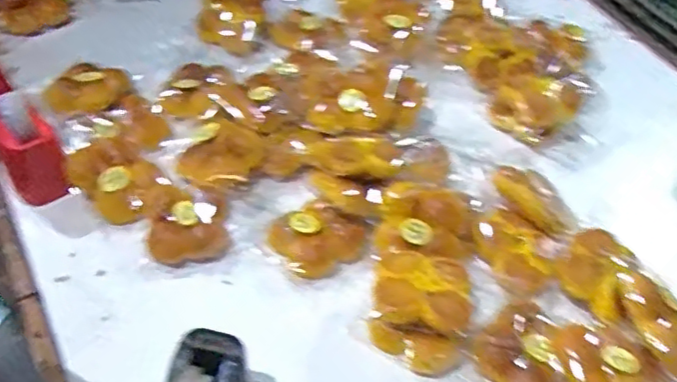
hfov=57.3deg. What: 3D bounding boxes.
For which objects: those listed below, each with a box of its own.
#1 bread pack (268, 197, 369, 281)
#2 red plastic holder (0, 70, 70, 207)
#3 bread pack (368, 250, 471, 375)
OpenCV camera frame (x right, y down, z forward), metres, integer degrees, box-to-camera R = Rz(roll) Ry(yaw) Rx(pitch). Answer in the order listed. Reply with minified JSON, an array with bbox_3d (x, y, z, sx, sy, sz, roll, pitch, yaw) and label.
[{"bbox_3d":[-0.025,0.063,0.814,0.109,0.037,0.100,-25,56,-23],"label":"bread pack"},{"bbox_3d":[-0.444,-0.066,0.867,0.076,0.110,0.158,-34,60,-28],"label":"red plastic holder"},{"bbox_3d":[0.096,0.143,0.743,0.116,0.073,0.126,10,49,0],"label":"bread pack"}]

